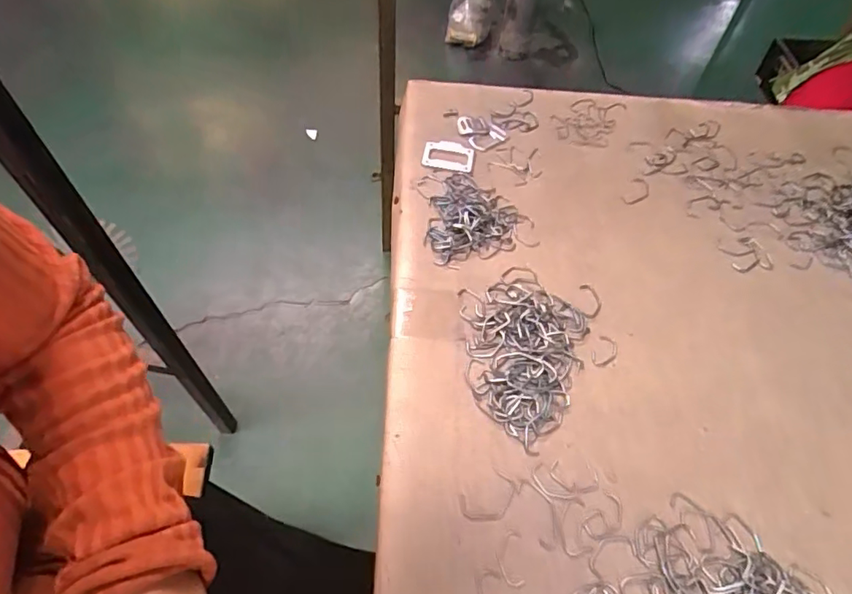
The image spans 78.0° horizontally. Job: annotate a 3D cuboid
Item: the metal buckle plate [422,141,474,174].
[{"bbox_3d":[0.022,-0.140,0.521,0.050,0.004,0.038,13,57,4],"label":"metal buckle plate"}]

